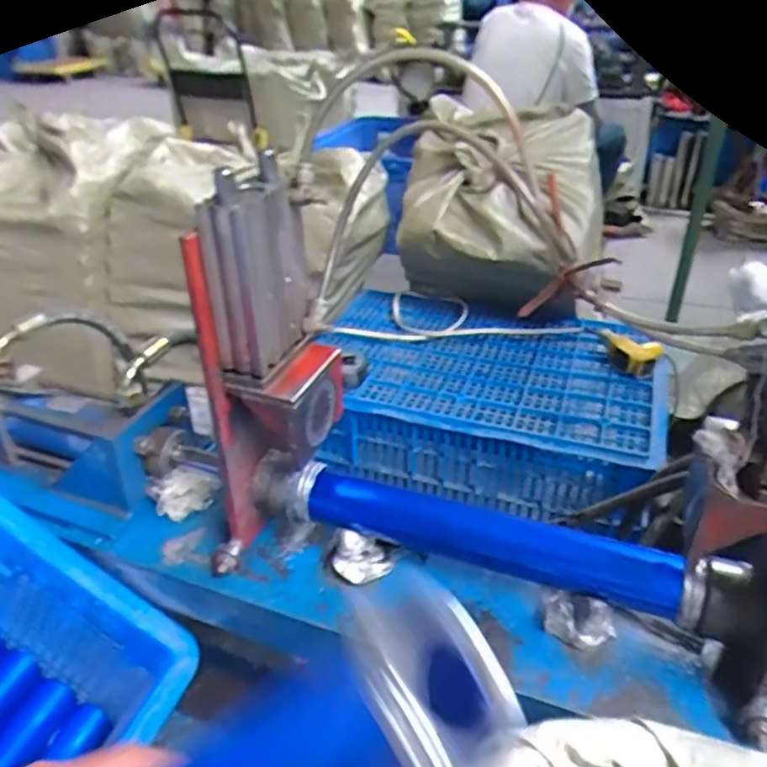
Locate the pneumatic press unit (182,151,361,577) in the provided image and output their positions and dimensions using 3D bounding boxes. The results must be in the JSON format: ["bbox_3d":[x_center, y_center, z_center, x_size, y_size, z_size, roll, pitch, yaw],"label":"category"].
[{"bbox_3d":[-0.090,-0.005,0.561,0.110,0.347,0.108,3,32,7],"label":"pneumatic press unit"}]

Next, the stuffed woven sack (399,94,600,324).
[{"bbox_3d":[0.224,-0.302,1.258,0.349,0.360,0.289,11,34,19],"label":"stuffed woven sack"}]

